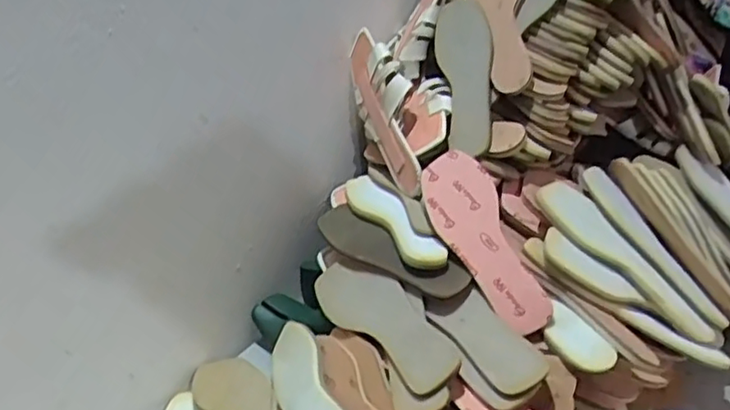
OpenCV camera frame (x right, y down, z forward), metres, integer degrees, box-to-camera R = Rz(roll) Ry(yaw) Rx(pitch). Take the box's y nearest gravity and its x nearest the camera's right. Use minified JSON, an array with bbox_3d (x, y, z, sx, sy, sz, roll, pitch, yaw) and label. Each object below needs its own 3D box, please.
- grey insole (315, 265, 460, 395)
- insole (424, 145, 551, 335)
[{"bbox_3d":[0.019,0.126,0.710,0.074,0.022,0.233,-52,42,-8],"label":"grey insole"},{"bbox_3d":[0.132,0.041,0.728,0.084,0.022,0.229,-21,66,3],"label":"insole"}]

